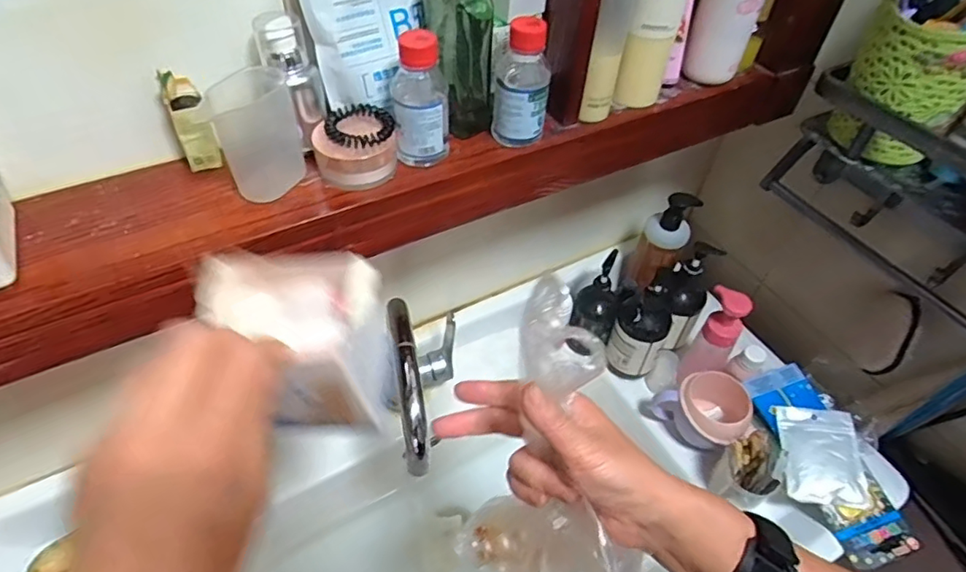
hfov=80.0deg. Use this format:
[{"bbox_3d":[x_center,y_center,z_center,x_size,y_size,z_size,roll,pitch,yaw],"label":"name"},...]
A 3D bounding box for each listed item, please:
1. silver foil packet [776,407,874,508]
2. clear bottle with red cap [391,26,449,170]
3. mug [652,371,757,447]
[{"bbox_3d":[0.418,0.210,0.712,0.093,0.033,0.120,9,49,5],"label":"silver foil packet"},{"bbox_3d":[-0.049,-0.139,0.450,0.042,0.112,0.035,-1,49,-4],"label":"clear bottle with red cap"},{"bbox_3d":[0.296,0.167,0.771,0.091,0.089,0.107,-32,57,-27],"label":"mug"}]

